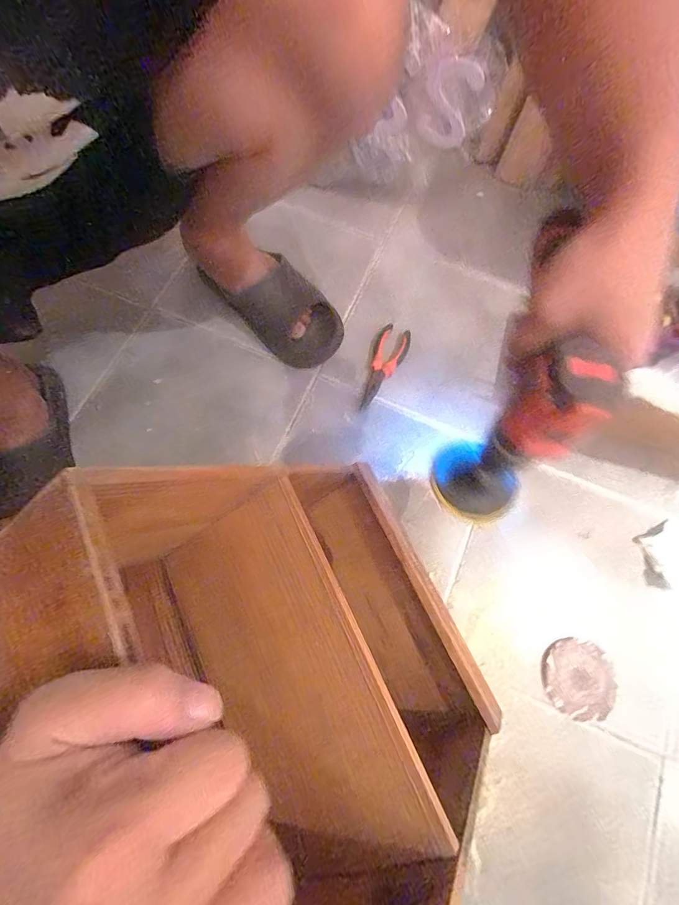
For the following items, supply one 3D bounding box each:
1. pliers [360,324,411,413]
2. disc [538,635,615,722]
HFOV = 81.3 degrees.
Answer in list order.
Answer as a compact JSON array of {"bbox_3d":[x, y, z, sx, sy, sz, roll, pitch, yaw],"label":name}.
[{"bbox_3d":[0.068,-0.135,0.624,0.055,0.014,0.154,21,73,6],"label":"pliers"},{"bbox_3d":[0.300,0.285,0.497,0.088,0.005,0.088,0,72,0],"label":"disc"}]

